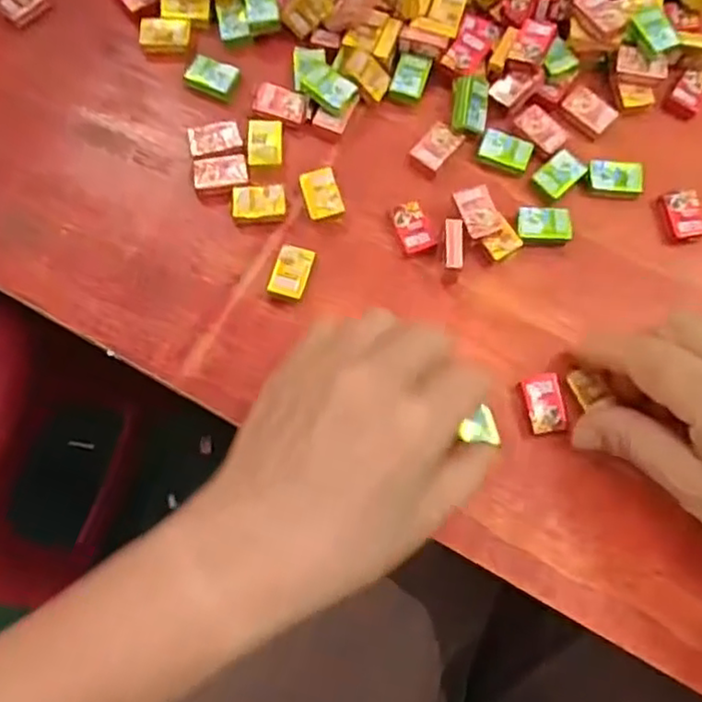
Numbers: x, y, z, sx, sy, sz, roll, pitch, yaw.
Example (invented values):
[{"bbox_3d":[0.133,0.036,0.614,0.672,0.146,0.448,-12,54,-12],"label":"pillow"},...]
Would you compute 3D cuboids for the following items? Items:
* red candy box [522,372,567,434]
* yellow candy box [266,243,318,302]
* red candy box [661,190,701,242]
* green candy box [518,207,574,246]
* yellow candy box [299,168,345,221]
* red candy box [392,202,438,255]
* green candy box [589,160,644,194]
[{"bbox_3d":[0.087,0.024,0.300,0.017,0.008,0.025,-9,74,-3],"label":"red candy box"},{"bbox_3d":[-0.028,-0.037,0.316,0.017,0.006,0.026,15,74,4],"label":"yellow candy box"},{"bbox_3d":[0.162,-0.066,0.327,0.016,0.007,0.025,-7,74,-3],"label":"red candy box"},{"bbox_3d":[0.094,-0.061,0.324,0.027,0.007,0.017,-1,74,-1],"label":"green candy box"},{"bbox_3d":[-0.014,-0.076,0.327,0.017,0.005,0.026,-16,75,-5],"label":"yellow candy box"},{"bbox_3d":[0.030,-0.059,0.323,0.016,0.007,0.025,-20,75,-7],"label":"red candy box"},{"bbox_3d":[0.131,-0.086,0.331,0.026,0.006,0.015,5,74,1],"label":"green candy box"}]

